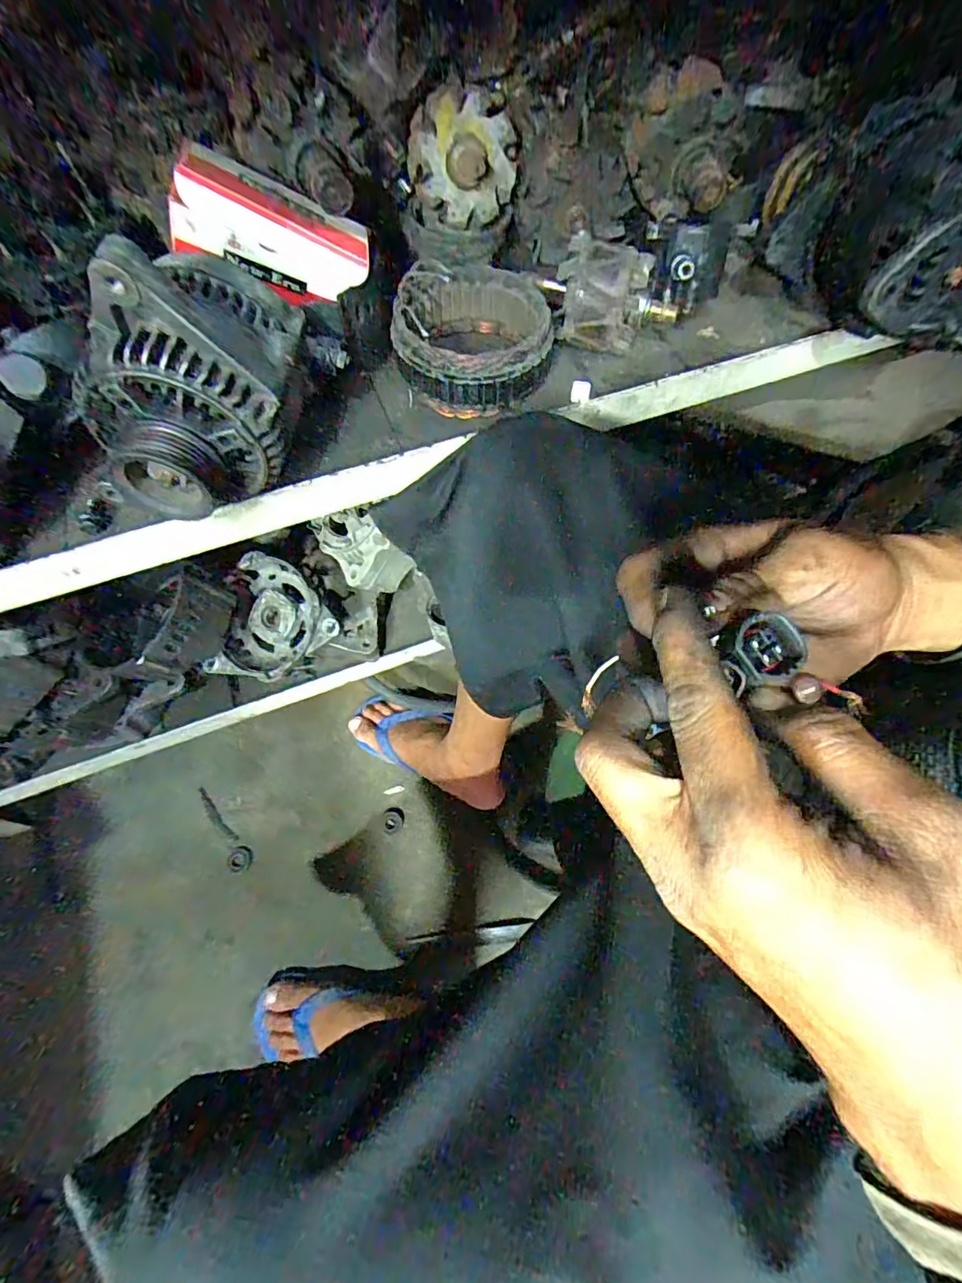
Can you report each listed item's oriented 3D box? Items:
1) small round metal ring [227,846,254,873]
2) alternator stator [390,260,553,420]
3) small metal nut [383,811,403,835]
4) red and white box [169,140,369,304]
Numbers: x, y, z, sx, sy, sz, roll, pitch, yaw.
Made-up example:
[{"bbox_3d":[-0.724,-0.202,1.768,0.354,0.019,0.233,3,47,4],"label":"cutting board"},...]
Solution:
[{"bbox_3d":[-0.323,0.292,0.713,0.032,0.004,0.033,0,65,0],"label":"small round metal ring"},{"bbox_3d":[-0.005,-0.255,0.444,0.124,0.058,0.127,7,65,4],"label":"alternator stator"},{"bbox_3d":[-0.122,0.249,0.729,0.027,0.004,0.029,0,65,0],"label":"small metal nut"},{"bbox_3d":[-0.149,-0.293,0.382,0.127,0.062,0.054,4,61,-28],"label":"red and white box"}]

